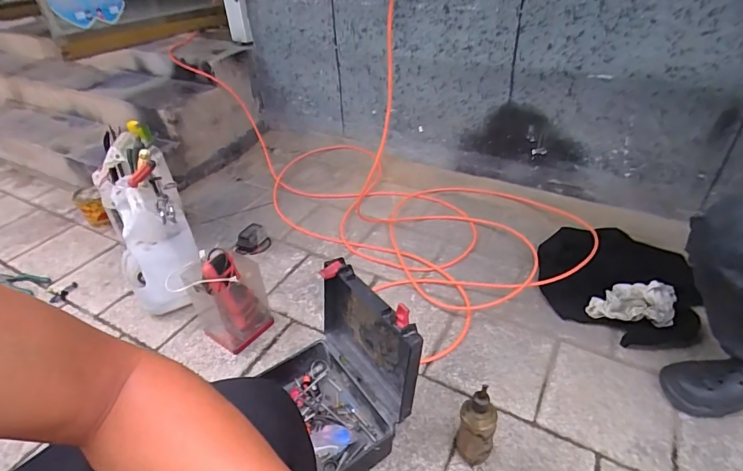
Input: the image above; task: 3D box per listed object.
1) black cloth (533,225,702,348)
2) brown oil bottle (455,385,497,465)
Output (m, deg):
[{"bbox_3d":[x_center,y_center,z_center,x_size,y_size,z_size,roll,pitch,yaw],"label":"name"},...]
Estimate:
[{"bbox_3d":[0.630,0.121,1.114,0.387,0.122,0.273,21,42,28],"label":"black cloth"},{"bbox_3d":[0.193,0.357,0.781,0.067,0.188,0.054,1,36,4],"label":"brown oil bottle"}]

